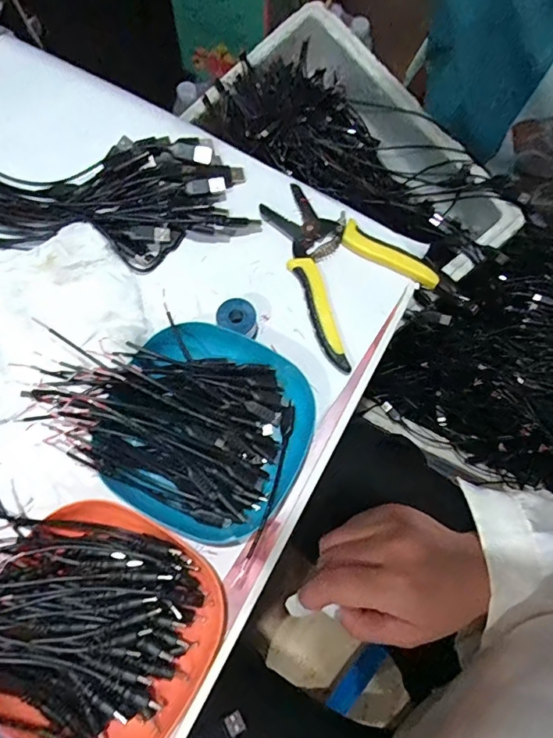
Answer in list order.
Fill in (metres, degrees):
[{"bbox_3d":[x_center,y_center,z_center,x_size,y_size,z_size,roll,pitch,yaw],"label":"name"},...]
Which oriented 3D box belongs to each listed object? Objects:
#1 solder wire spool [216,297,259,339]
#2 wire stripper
[{"bbox_3d":[-0.030,-0.039,0.376,0.029,0.029,0.026,7,74,-1],"label":"solder wire spool"},{"bbox_3d":[0.044,-0.088,0.397,0.110,0.013,0.146,-40,80,-13],"label":"wire stripper"}]

